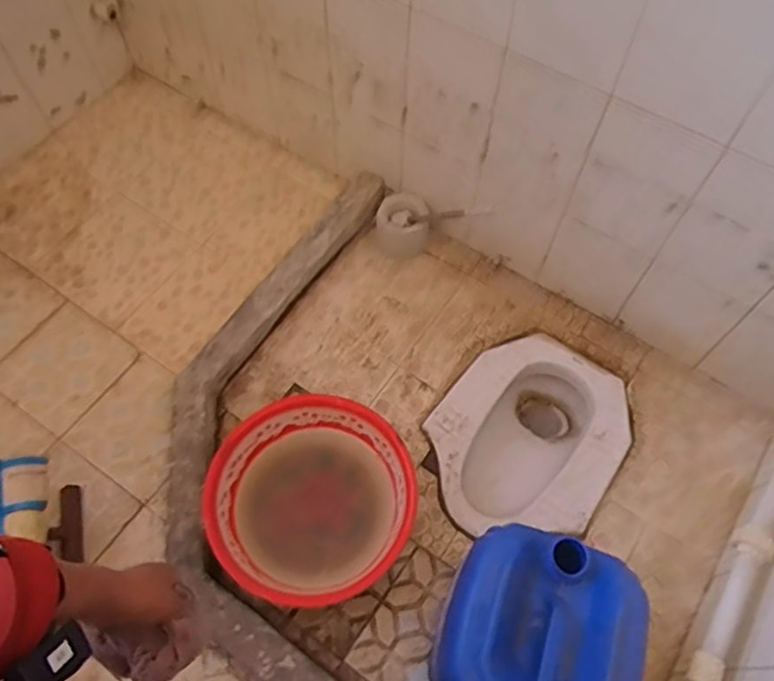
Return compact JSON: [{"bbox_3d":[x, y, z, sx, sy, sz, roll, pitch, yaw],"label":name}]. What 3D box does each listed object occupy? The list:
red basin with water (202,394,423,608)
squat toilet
[{"bbox_3d":[-0.143,0.301,1.199,0.364,0.134,0.364,0,62,-1],"label":"red basin with water"},{"bbox_3d":[0.296,0.232,1.404,0.375,0.160,0.461,34,66,16],"label":"squat toilet"}]

